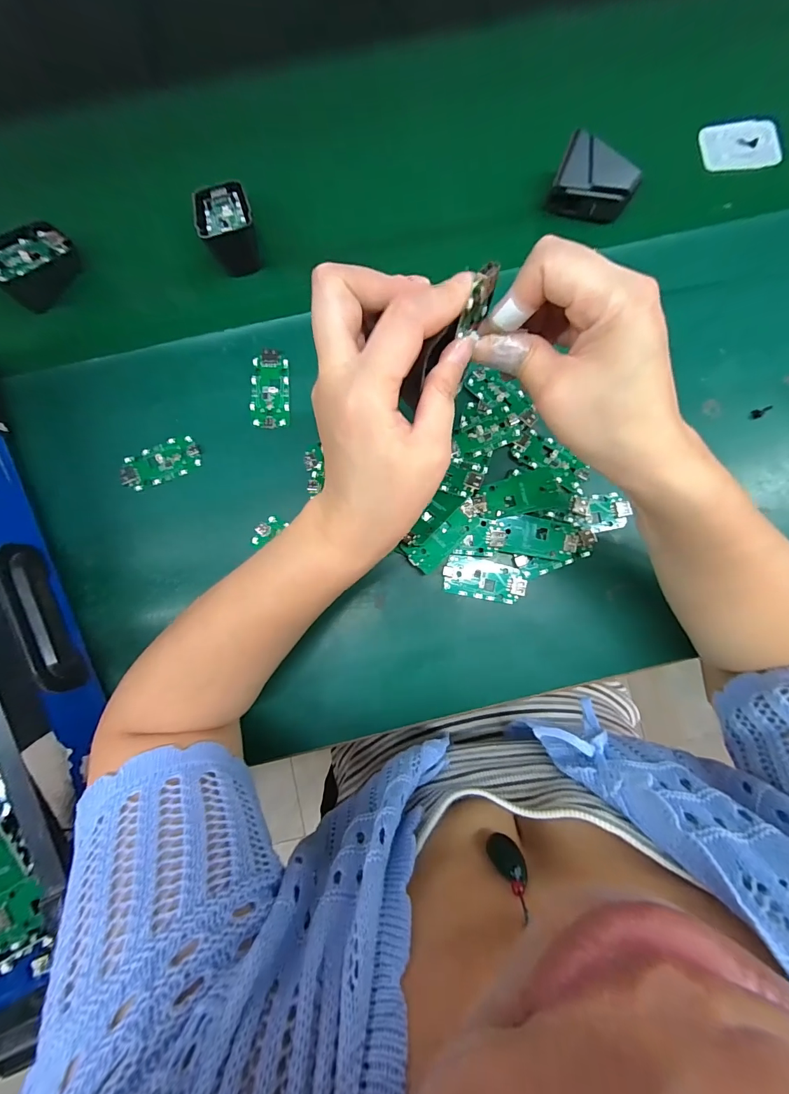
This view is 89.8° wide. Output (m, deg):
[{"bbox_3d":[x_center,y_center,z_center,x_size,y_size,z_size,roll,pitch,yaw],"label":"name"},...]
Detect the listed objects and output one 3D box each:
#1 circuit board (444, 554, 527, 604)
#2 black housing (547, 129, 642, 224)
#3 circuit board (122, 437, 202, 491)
[{"bbox_3d":[0.071,0.025,0.312,0.063,0.005,0.032,10,84,1],"label":"circuit board"},{"bbox_3d":[0.166,-0.303,0.328,0.061,0.036,0.034,16,84,1],"label":"black housing"},{"bbox_3d":[-0.189,-0.068,0.319,0.061,0.005,0.031,-22,85,-2],"label":"circuit board"}]

